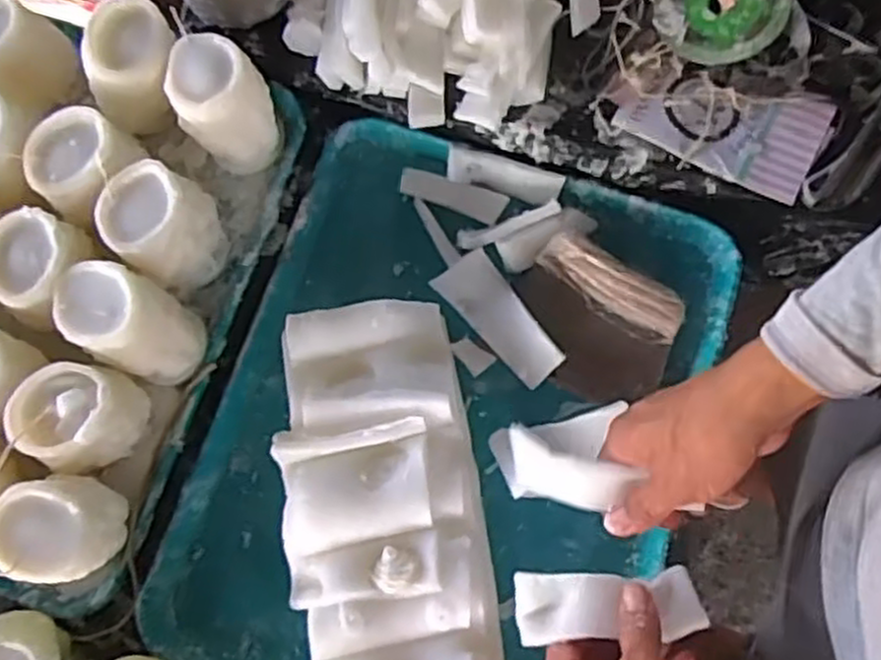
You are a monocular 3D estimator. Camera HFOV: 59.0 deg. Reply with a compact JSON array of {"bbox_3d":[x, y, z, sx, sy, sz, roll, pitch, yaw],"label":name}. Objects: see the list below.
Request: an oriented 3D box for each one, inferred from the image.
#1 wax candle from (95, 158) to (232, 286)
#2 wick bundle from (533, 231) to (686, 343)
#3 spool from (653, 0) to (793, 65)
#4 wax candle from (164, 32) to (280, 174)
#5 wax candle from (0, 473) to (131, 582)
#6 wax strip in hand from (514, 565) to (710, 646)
[{"bbox_3d":[-0.204,-0.075,0.587,0.063,0.099,0.079,22,77,6],"label":"wax candle"},{"bbox_3d":[0.131,-0.033,0.602,0.117,0.007,0.042,32,101,6],"label":"wick bundle"},{"bbox_3d":[0.214,-0.241,0.590,0.091,0.021,0.091,-1,85,15],"label":"spool"},{"bbox_3d":[-0.165,-0.170,0.599,0.065,0.093,0.066,0,76,1],"label":"wax candle"},{"bbox_3d":[-0.251,0.134,0.528,0.057,0.095,0.069,0,76,1],"label":"wax candle"},{"bbox_3d":[0.103,0.168,0.476,0.112,0.012,0.041,-2,76,3],"label":"wax strip in hand"}]

